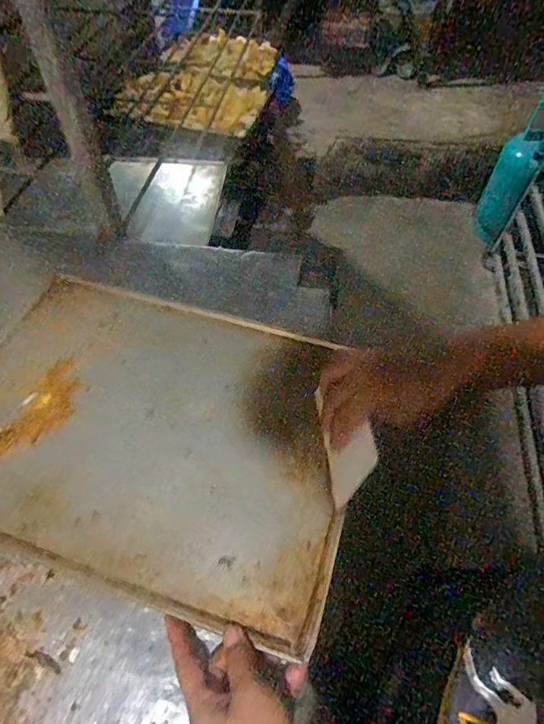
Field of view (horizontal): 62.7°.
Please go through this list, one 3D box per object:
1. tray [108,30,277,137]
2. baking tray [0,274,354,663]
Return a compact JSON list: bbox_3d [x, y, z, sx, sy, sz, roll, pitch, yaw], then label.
[{"bbox_3d":[-0.184,-0.908,1.424,0.402,0.087,0.719,13,55,10],"label":"tray"},{"bbox_3d":[-0.133,0.058,0.487,0.442,0.019,0.325,16,56,11],"label":"baking tray"}]

